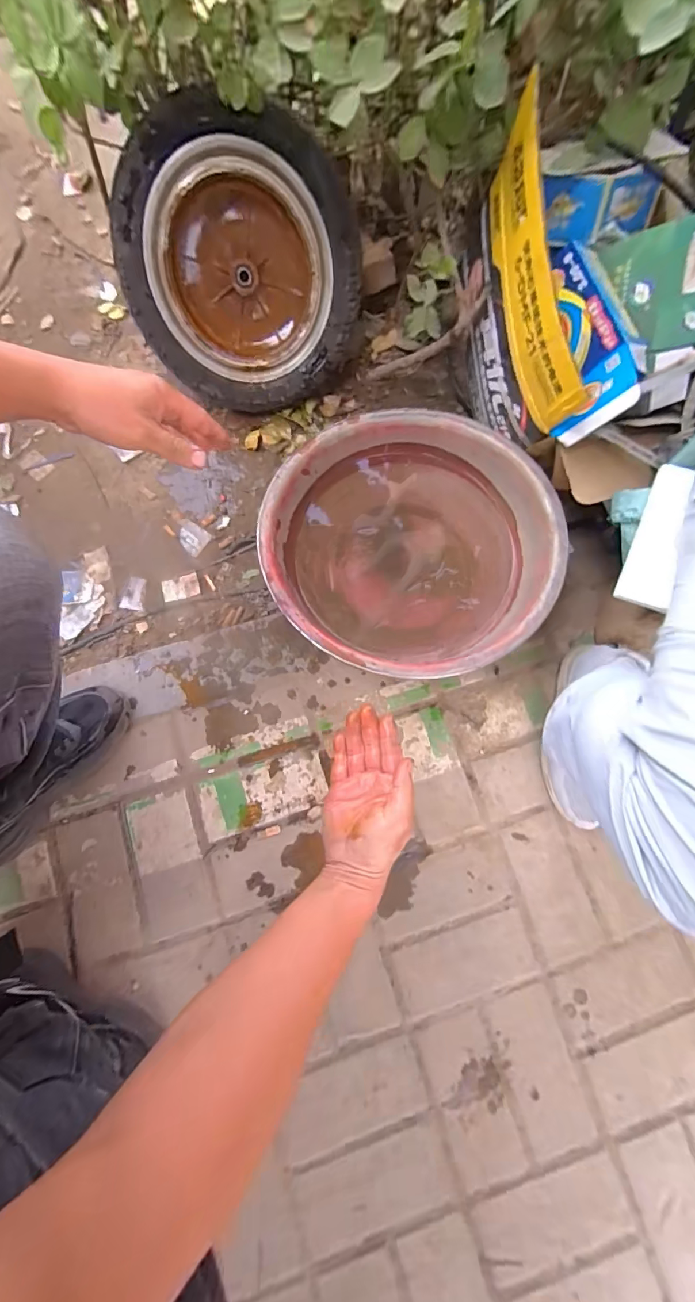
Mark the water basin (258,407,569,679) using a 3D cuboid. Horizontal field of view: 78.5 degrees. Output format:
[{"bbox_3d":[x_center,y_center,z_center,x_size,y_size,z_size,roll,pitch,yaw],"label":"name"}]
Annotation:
[{"bbox_3d":[0.088,-0.144,0.631,0.399,0.148,0.384,0,79,-2],"label":"water basin"}]

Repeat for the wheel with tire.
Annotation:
[{"bbox_3d":[-0.156,-0.556,0.645,0.333,0.327,0.077,-3,39,-3],"label":"wheel with tire"}]

